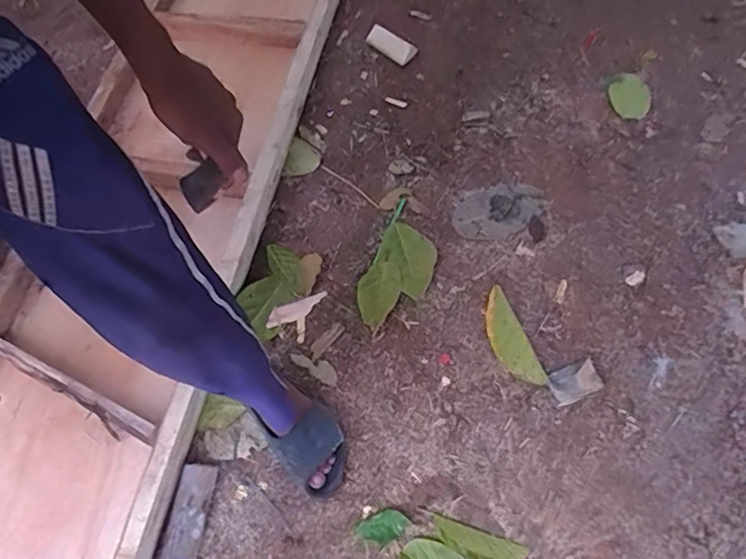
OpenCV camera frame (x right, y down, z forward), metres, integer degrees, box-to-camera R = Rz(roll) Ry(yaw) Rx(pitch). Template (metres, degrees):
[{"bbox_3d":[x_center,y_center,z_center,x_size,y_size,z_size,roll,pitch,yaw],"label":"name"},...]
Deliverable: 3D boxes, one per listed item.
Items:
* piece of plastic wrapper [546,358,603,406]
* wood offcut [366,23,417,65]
[{"bbox_3d":[0.371,0.189,1.050,0.091,0.018,0.063,-24,65,-8],"label":"piece of plastic wrapper"},{"bbox_3d":[0.043,-0.595,1.442,0.145,0.012,0.057,41,95,21],"label":"wood offcut"}]

